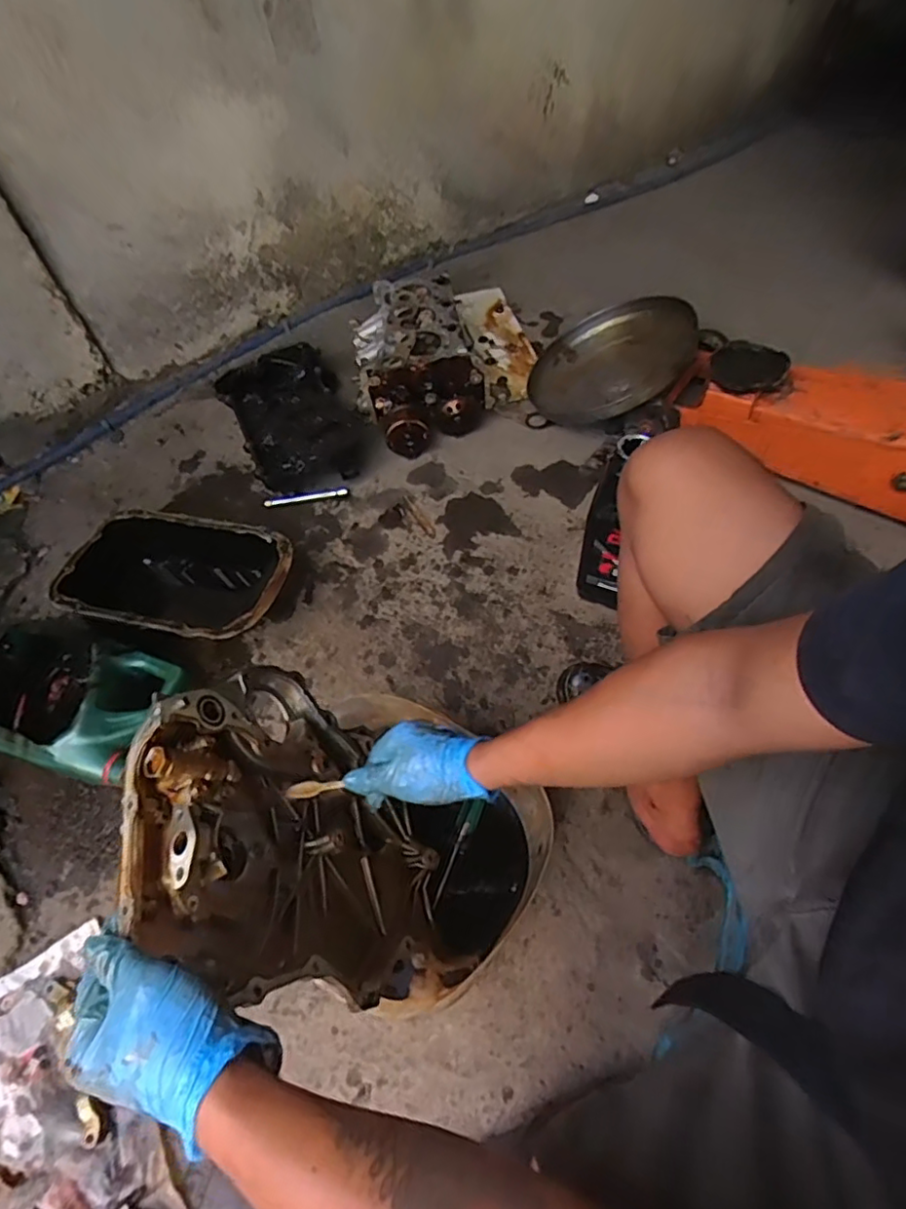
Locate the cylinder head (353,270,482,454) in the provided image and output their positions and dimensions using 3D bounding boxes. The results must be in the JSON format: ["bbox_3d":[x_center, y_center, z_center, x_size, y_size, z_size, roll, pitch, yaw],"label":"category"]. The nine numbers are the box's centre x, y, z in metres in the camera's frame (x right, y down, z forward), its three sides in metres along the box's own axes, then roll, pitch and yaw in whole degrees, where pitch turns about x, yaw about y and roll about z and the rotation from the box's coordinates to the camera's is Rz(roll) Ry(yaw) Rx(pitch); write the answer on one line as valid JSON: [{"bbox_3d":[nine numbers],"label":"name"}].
[{"bbox_3d":[-0.082,-0.477,1.184,0.217,0.151,0.326,-14,57,-6],"label":"cylinder head"}]

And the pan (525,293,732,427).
[{"bbox_3d":[0.296,-0.464,1.162,0.313,0.096,0.330,-49,38,-16],"label":"pan"}]

